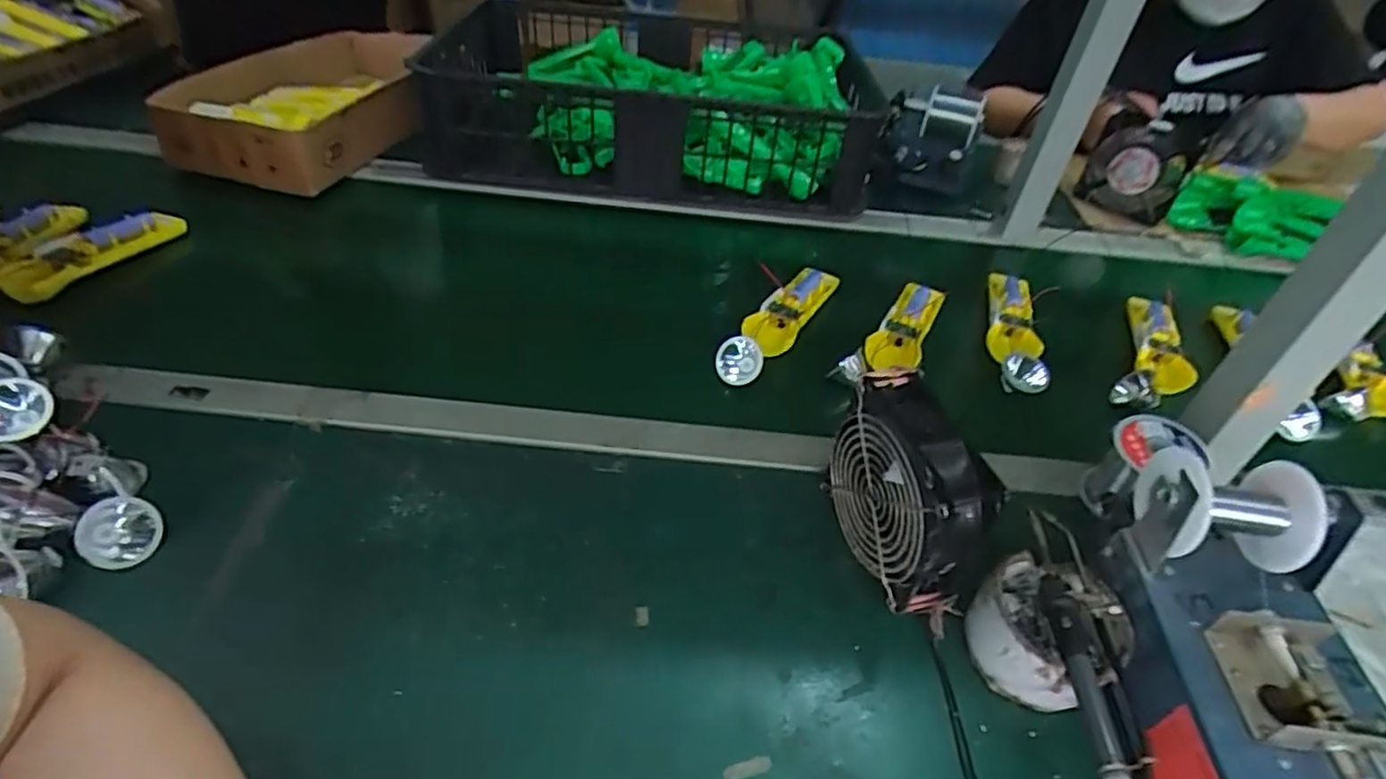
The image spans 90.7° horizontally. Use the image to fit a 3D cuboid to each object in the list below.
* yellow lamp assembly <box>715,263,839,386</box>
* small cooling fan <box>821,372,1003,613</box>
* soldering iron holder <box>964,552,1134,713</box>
[{"bbox_3d":[0.085,-0.076,0.693,0.058,0.031,0.203,23,46,17],"label":"yellow lamp assembly"},{"bbox_3d":[0.147,0.070,0.467,0.057,0.124,0.125,-13,46,-21],"label":"small cooling fan"},{"bbox_3d":[0.226,0.151,0.438,0.081,0.056,0.087,4,40,-3],"label":"soldering iron holder"}]

